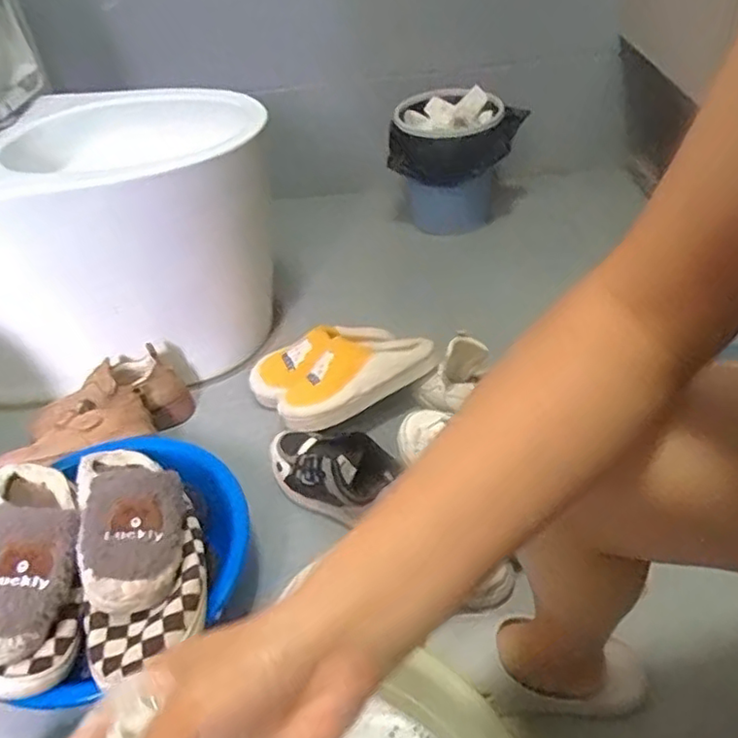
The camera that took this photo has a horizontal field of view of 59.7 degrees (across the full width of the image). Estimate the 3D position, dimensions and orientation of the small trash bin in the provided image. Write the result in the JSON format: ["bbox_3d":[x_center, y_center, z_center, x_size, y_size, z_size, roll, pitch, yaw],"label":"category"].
[{"bbox_3d":[0.177,-0.421,1.342,0.261,0.248,0.194,-3,41,4],"label":"small trash bin"}]

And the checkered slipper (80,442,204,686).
[{"bbox_3d":[-0.258,0.186,0.716,0.124,0.082,0.308,-17,42,-11],"label":"checkered slipper"}]

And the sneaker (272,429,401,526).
[{"bbox_3d":[-0.051,0.141,0.889,0.207,0.087,0.096,23,49,29],"label":"sneaker"}]

